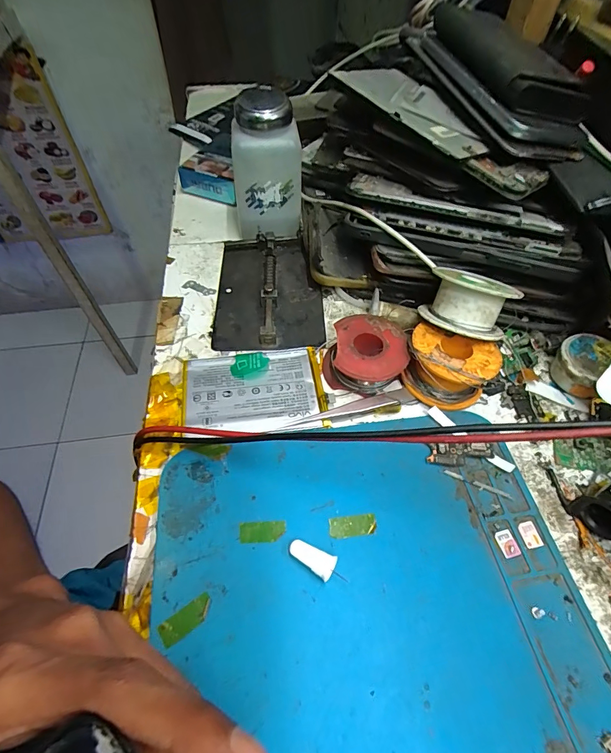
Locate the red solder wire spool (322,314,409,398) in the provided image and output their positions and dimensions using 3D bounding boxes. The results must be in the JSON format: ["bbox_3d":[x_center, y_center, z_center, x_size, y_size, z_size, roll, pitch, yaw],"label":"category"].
[{"bbox_3d":[0.037,-0.015,0.247,0.048,0.023,0.048,4,55,2],"label":"red solder wire spool"}]

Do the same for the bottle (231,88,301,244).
[{"bbox_3d":[-0.031,-0.160,0.304,0.053,0.100,0.048,-3,55,-3],"label":"bottle"}]

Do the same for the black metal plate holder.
[{"bbox_3d":[-0.028,-0.069,0.292,0.077,0.013,0.118,-2,55,-2],"label":"black metal plate holder"}]

